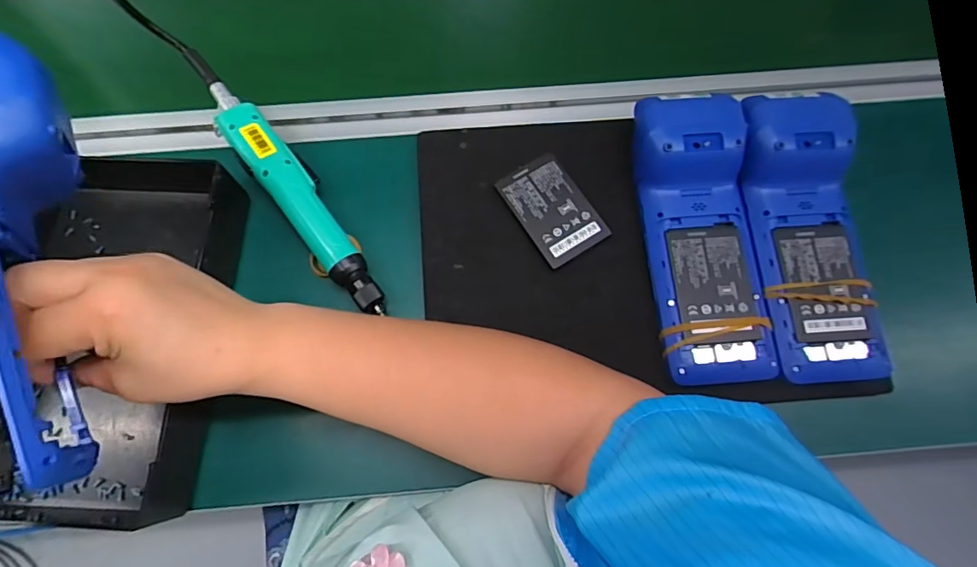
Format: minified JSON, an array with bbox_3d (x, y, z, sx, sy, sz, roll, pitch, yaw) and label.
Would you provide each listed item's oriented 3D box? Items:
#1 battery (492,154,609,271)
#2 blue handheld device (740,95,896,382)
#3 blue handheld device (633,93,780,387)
[{"bbox_3d":[0.052,-0.060,0.411,0.055,0.011,0.087,-31,75,-9],"label":"battery"},{"bbox_3d":[0.242,-0.035,0.384,0.081,0.041,0.217,-8,87,-3],"label":"blue handheld device"},{"bbox_3d":[0.163,-0.037,0.377,0.079,0.046,0.213,-4,73,-2],"label":"blue handheld device"}]

